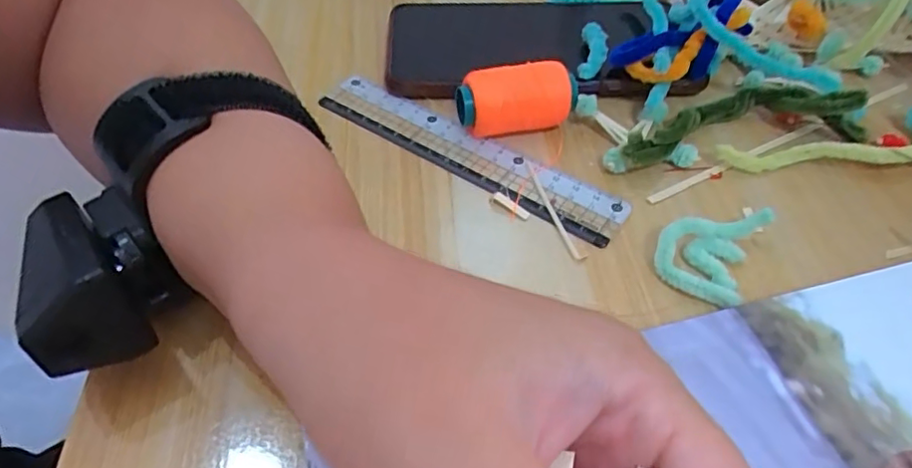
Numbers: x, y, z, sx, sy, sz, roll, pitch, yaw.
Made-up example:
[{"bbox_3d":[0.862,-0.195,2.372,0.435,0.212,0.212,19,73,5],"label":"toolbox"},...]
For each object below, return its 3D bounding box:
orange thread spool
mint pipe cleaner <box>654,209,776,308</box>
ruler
[{"bbox_3d":[0.030,-0.060,0.272,0.055,0.031,0.024,-8,51,-7],"label":"orange thread spool"},{"bbox_3d":[0.100,0.005,0.229,0.034,0.014,0.046,25,54,19],"label":"mint pipe cleaner"},{"bbox_3d":[0.004,-0.039,0.272,0.156,0.005,0.029,28,57,19],"label":"ruler"}]

